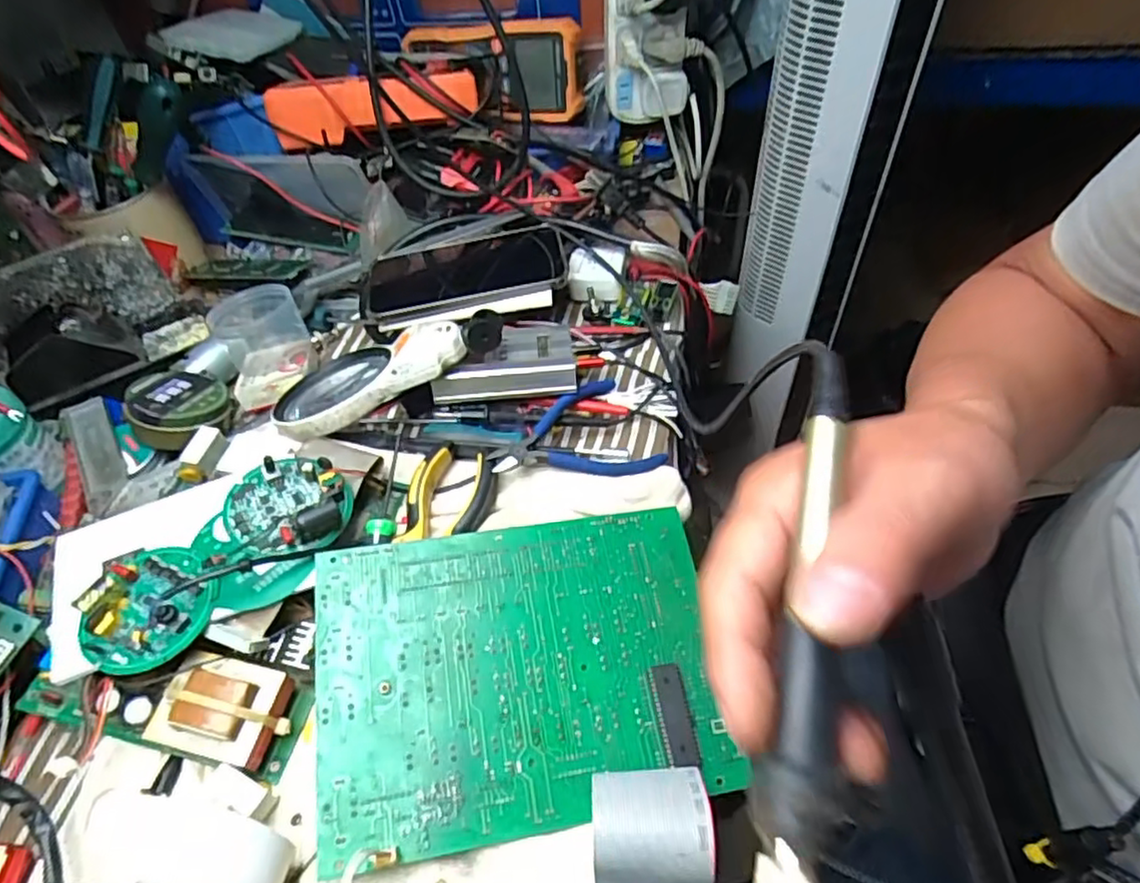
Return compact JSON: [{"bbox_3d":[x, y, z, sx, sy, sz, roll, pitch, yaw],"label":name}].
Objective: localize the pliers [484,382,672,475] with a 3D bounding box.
[{"bbox_3d":[0.000,-0.002,0.457,0.111,0.023,0.078,-24,53,-14],"label":"pliers"}]

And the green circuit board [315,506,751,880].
[{"bbox_3d":[-0.025,0.120,0.359,0.212,0.011,0.156,-6,61,-11],"label":"green circuit board"}]

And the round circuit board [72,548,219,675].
[{"bbox_3d":[-0.238,0.087,0.367,0.078,0.028,0.067,28,58,24],"label":"round circuit board"}]

